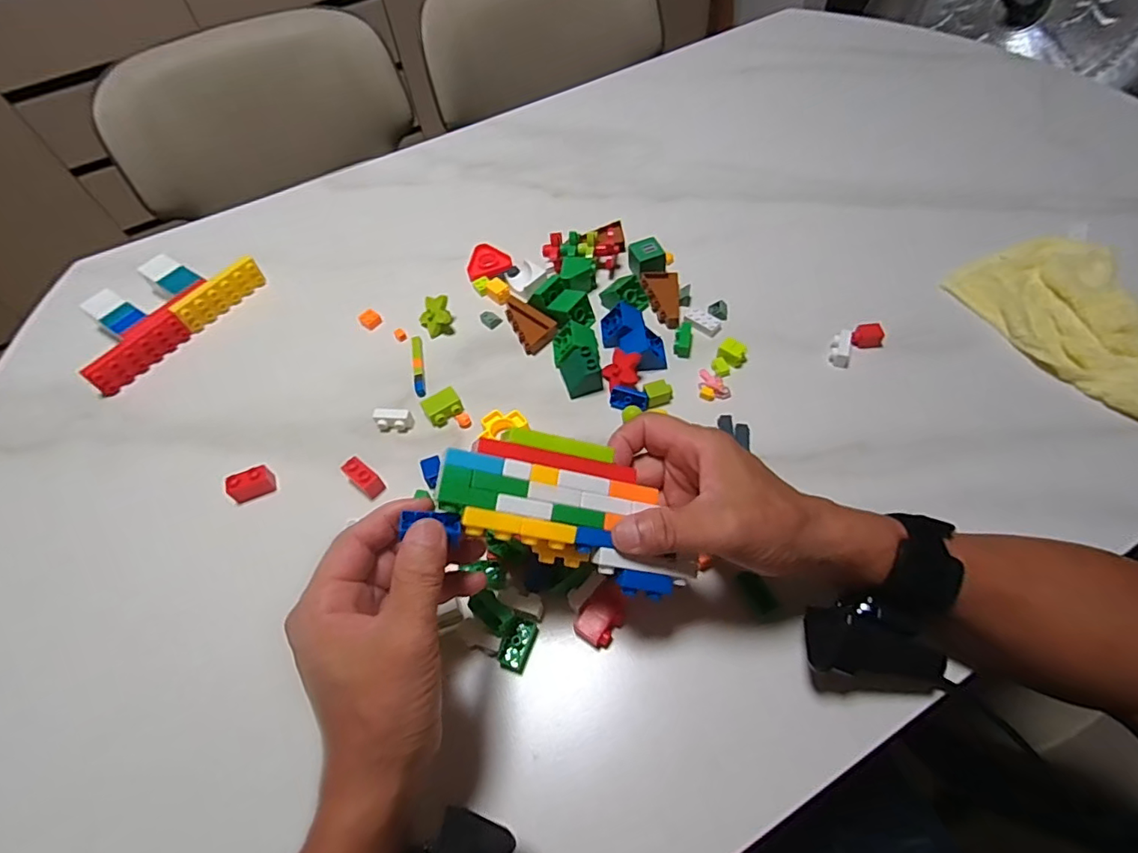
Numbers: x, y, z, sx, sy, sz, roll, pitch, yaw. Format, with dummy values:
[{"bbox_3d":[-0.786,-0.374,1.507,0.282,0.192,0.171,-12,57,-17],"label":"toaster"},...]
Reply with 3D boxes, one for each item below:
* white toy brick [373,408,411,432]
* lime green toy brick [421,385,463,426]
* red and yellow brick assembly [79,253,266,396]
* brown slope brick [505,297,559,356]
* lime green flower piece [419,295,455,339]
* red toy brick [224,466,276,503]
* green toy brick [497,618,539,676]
[{"bbox_3d":[-0.154,-0.005,0.479,0.031,0.018,0.015,-5,57,1],"label":"white toy brick"},{"bbox_3d":[-0.111,-0.016,0.483,0.032,0.017,0.024,-32,60,-16],"label":"lime green toy brick"},{"bbox_3d":[-0.420,-0.125,0.563,0.096,0.032,0.185,32,65,22],"label":"red and yellow brick assembly"},{"bbox_3d":[-0.038,-0.104,0.536,0.035,0.017,0.069,-25,59,-12],"label":"brown slope brick"},{"bbox_3d":[-0.133,-0.111,0.539,0.031,0.027,0.031,-18,58,-8],"label":"lime green flower piece"},{"bbox_3d":[-0.261,0.047,0.448,0.033,0.022,0.015,-22,58,-10],"label":"red toy brick"},{"bbox_3d":[-0.035,0.147,0.368,0.017,0.013,0.033,15,59,13],"label":"green toy brick"}]

